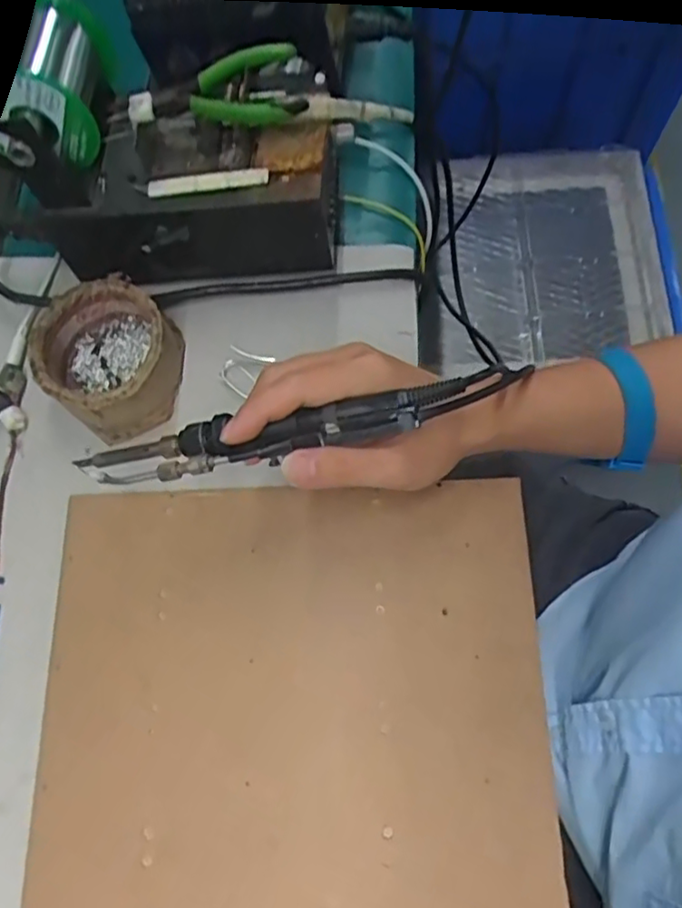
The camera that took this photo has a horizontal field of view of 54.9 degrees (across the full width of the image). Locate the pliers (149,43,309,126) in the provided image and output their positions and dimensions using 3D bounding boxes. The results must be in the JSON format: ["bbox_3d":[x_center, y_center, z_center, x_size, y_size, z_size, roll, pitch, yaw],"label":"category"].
[{"bbox_3d":[-0.064,-0.216,0.385,0.092,0.016,0.051,4,71,4],"label":"pliers"}]

